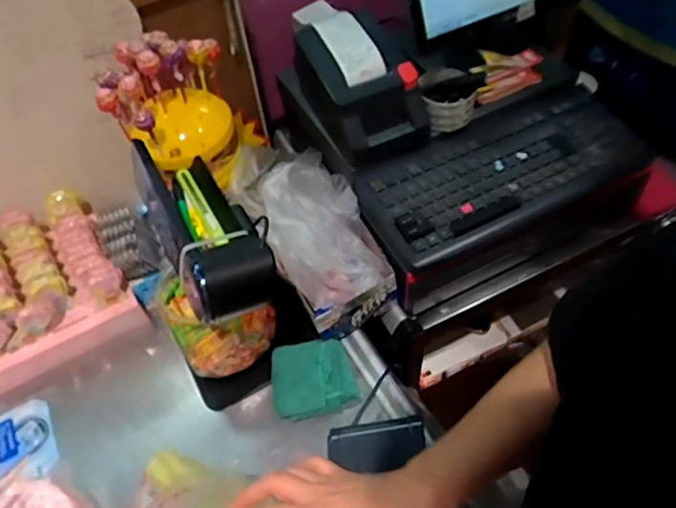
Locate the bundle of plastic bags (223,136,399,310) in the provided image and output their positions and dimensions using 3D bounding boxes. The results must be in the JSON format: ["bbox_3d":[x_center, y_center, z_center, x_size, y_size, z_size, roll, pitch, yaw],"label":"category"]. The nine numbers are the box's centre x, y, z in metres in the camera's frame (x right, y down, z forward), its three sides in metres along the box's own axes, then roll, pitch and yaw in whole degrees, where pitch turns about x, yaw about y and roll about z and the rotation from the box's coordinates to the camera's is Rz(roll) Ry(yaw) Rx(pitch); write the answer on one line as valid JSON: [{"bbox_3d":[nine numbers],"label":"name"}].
[{"bbox_3d":[-0.045,-0.047,0.727,0.156,0.108,0.248,-29,57,-16],"label":"bundle of plastic bags"}]

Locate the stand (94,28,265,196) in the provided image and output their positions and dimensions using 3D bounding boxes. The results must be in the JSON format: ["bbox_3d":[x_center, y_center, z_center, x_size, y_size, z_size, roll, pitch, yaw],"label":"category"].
[{"bbox_3d":[-0.194,-0.173,0.673,0.127,0.189,0.153,27,60,22],"label":"stand"}]

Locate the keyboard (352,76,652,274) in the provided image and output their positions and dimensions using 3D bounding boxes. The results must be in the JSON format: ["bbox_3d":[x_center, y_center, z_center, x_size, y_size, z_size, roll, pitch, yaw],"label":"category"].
[{"bbox_3d":[0.233,-0.118,0.734,0.400,0.051,0.175,-25,56,-14],"label":"keyboard"}]

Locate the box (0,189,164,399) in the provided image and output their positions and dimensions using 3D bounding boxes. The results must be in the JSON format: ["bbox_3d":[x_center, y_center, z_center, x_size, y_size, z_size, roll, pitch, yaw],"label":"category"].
[{"bbox_3d":[-0.404,0.044,0.731,0.264,0.145,0.169,-25,56,-14],"label":"box"}]

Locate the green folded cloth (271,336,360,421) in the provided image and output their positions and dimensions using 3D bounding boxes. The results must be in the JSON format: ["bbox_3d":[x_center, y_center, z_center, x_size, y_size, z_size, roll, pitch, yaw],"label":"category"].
[{"bbox_3d":[-0.033,0.161,0.692,0.109,0.032,0.093,-12,53,-4],"label":"green folded cloth"}]

